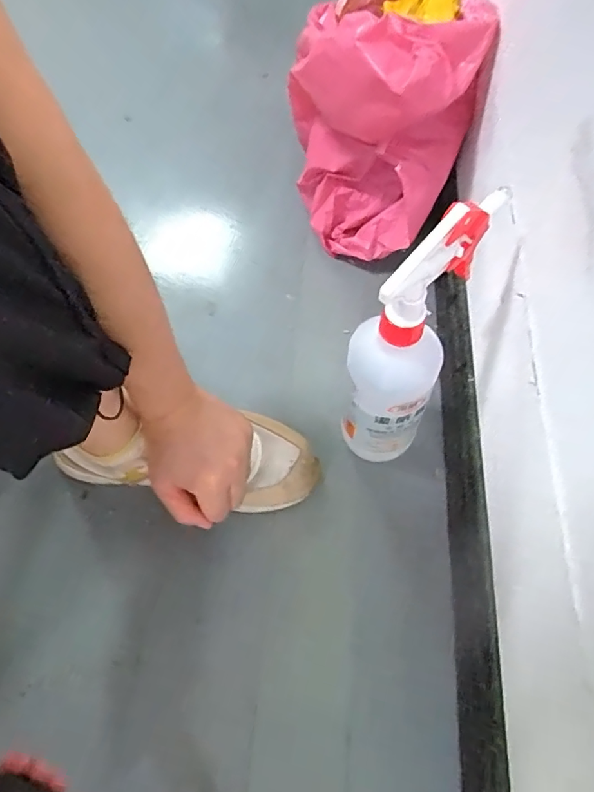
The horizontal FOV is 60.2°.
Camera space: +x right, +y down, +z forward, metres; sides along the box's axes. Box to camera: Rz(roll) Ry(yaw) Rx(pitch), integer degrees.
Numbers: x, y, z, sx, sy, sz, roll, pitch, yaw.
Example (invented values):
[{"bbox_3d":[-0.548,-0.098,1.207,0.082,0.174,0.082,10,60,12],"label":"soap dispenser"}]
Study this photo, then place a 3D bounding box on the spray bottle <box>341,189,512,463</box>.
[{"bbox_3d":[0.075,-0.029,0.404,0.072,0.268,0.086,17,65,11],"label":"spray bottle"}]

